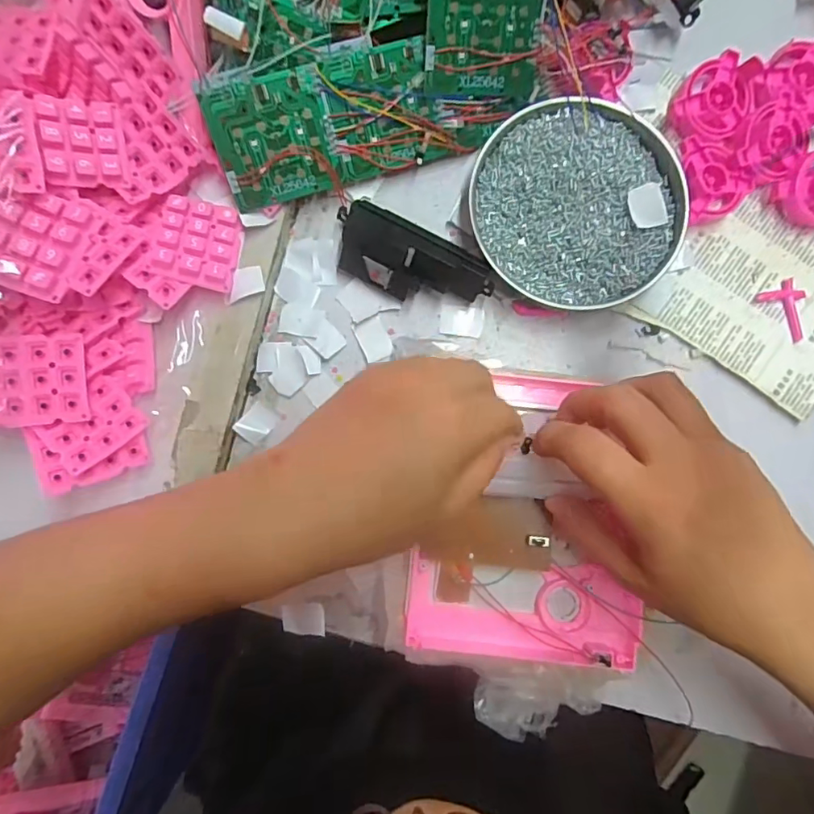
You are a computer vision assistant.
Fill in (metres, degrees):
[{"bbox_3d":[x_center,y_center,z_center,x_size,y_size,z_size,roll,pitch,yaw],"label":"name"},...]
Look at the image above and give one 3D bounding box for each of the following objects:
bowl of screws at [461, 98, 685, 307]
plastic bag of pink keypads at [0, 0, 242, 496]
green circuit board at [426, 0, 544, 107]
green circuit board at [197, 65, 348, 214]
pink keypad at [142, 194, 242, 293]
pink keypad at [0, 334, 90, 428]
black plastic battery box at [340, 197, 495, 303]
[{"bbox_3d":[0.110,-0.130,0.337,0.132,0.026,0.126,0,87,0],"label":"bowl of screws"},{"bbox_3d":[-0.222,-0.109,0.301,0.221,0.094,0.266,22,87,1],"label":"plastic bag of pink keypads"},{"bbox_3d":[0.048,-0.226,0.310,0.069,0.004,0.071,-8,128,-9],"label":"green circuit board"},{"bbox_3d":[-0.080,-0.162,0.317,0.069,0.005,0.069,-18,121,-7],"label":"green circuit board"},{"bbox_3d":[-0.129,-0.103,0.318,0.047,0.009,0.057,11,71,-19],"label":"pink keypad"},{"bbox_3d":[-0.214,-0.015,0.289,0.057,0.006,0.050,-5,92,-21],"label":"pink keypad"},{"bbox_3d":[0.003,-0.093,0.333,0.101,0.019,0.046,21,111,-6],"label":"black plastic battery box"}]

